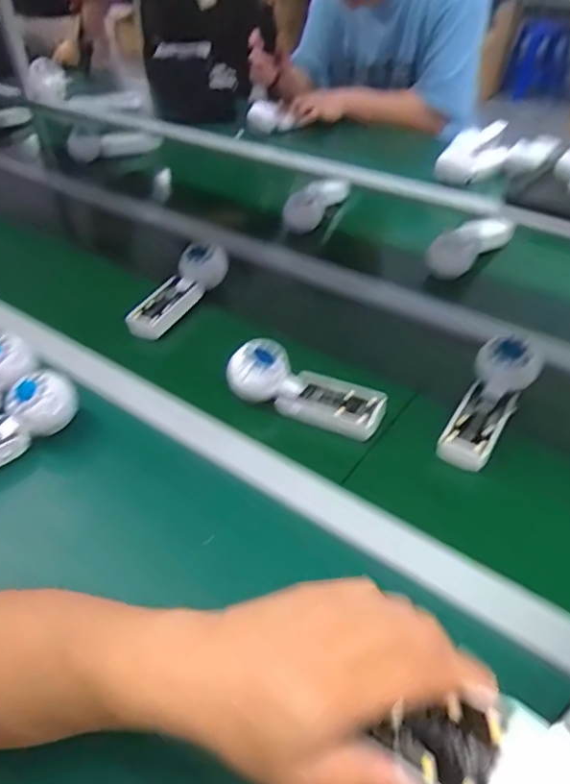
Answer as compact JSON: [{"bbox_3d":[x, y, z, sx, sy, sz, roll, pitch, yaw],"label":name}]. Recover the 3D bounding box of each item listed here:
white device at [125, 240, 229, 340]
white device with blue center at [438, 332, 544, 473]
[{"bbox_3d":[-0.145,-0.136,0.755,0.049,0.055,0.179,22,60,26],"label":"white device"},{"bbox_3d":[0.211,0.010,0.577,0.061,0.041,0.167,23,61,27],"label":"white device with blue center"}]

